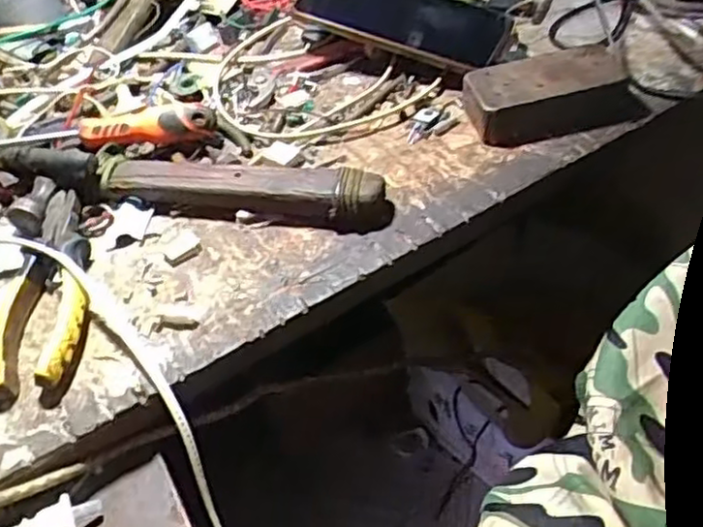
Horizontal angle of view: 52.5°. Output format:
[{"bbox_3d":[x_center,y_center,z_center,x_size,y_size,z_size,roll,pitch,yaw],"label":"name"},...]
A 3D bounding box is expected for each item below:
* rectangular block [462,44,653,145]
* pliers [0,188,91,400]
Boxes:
[{"bbox_3d":[0.145,-0.122,0.515,0.113,0.036,0.059,-11,47,-3],"label":"rectangular block"},{"bbox_3d":[-0.188,0.010,0.445,0.053,0.024,0.159,-10,47,-1],"label":"pliers"}]

